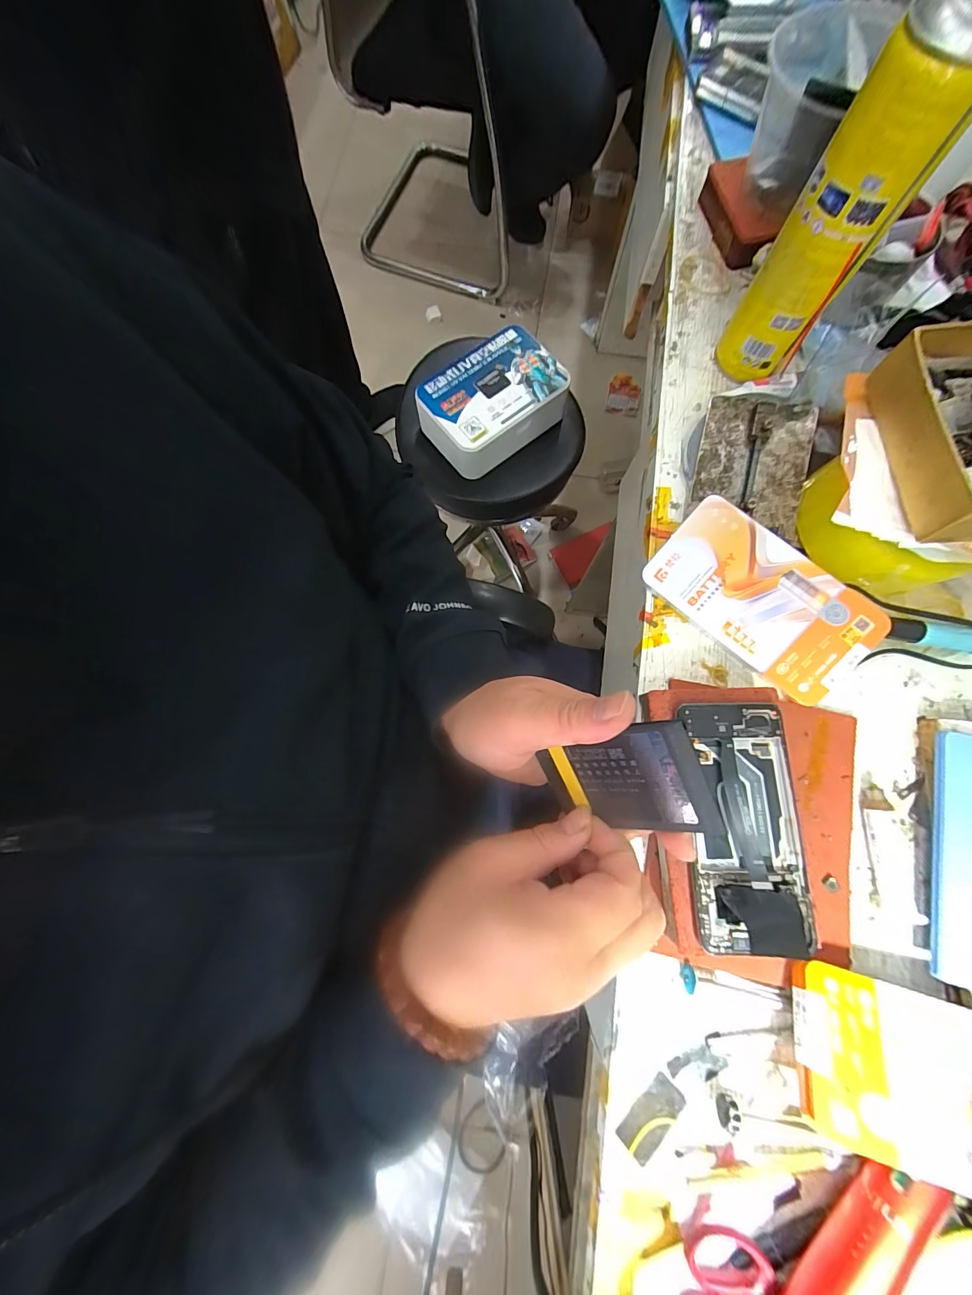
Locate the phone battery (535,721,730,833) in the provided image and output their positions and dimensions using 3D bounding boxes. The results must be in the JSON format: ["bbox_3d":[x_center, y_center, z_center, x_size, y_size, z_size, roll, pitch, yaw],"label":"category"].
[{"bbox_3d":[0.068,0.069,0.217,0.084,0.004,0.061,-16,105,39],"label":"phone battery"}]

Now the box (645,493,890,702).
[{"bbox_3d":[0.219,-0.039,0.336,0.167,0.009,0.089,41,99,8],"label":"box"}]

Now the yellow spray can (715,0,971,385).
[{"bbox_3d":[0.247,-0.294,0.302,0.055,0.219,0.051,0,78,1],"label":"yellow spray can"}]

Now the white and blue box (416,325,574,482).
[{"bbox_3d":[0.009,-0.411,0.698,0.218,0.078,0.158,-40,80,-7],"label":"white and blue box"}]

